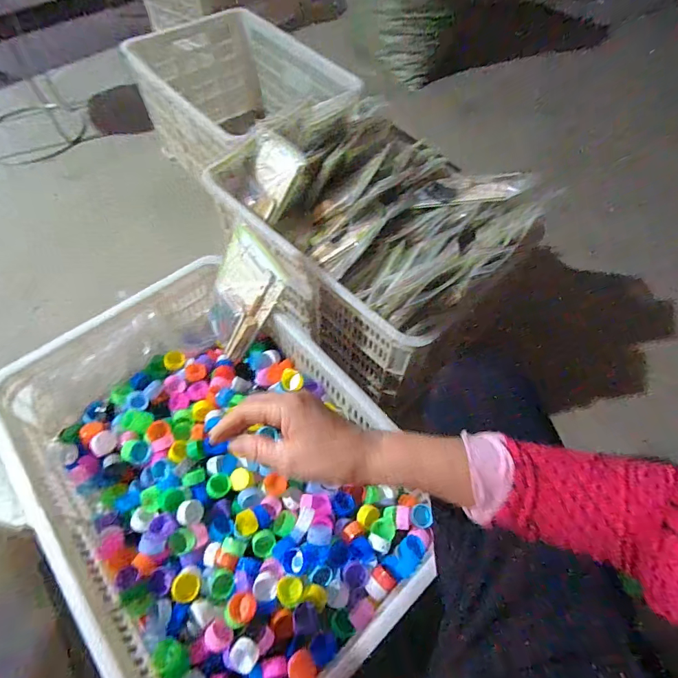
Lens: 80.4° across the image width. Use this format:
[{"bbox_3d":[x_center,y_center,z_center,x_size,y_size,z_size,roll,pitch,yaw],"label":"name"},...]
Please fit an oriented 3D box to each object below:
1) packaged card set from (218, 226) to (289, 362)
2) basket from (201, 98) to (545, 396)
[{"bbox_3d":[-0.170,-0.072,0.686,0.125,0.205,0.014,44,31,14],"label":"packaged card set"},{"bbox_3d":[0.040,-0.228,0.855,0.578,0.304,0.370,39,65,20],"label":"basket"}]

